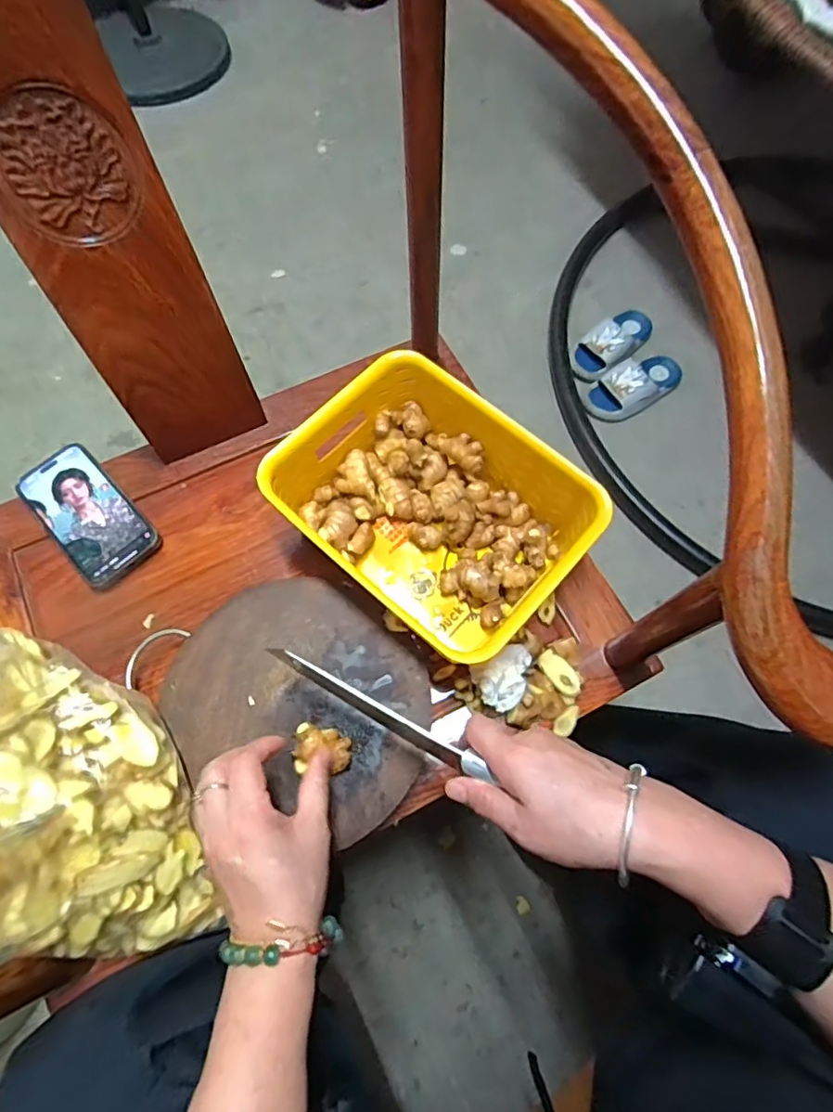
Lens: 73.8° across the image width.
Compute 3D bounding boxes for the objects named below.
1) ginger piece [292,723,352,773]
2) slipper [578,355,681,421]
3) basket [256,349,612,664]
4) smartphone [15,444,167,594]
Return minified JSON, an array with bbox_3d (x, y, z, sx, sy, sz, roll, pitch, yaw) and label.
[{"bbox_3d":[-0.074,0.152,0.437,0.043,0.019,0.034,6,68,1],"label":"ginger piece"},{"bbox_3d":[0.439,-0.344,1.136,0.196,0.066,0.106,-28,71,-12],"label":"slipper"},{"bbox_3d":[0.012,-0.041,0.522,0.263,0.100,0.200,39,72,14],"label":"basket"},{"bbox_3d":[-0.337,-0.044,0.568,0.078,0.012,0.162,-40,74,-16],"label":"smartphone"}]

